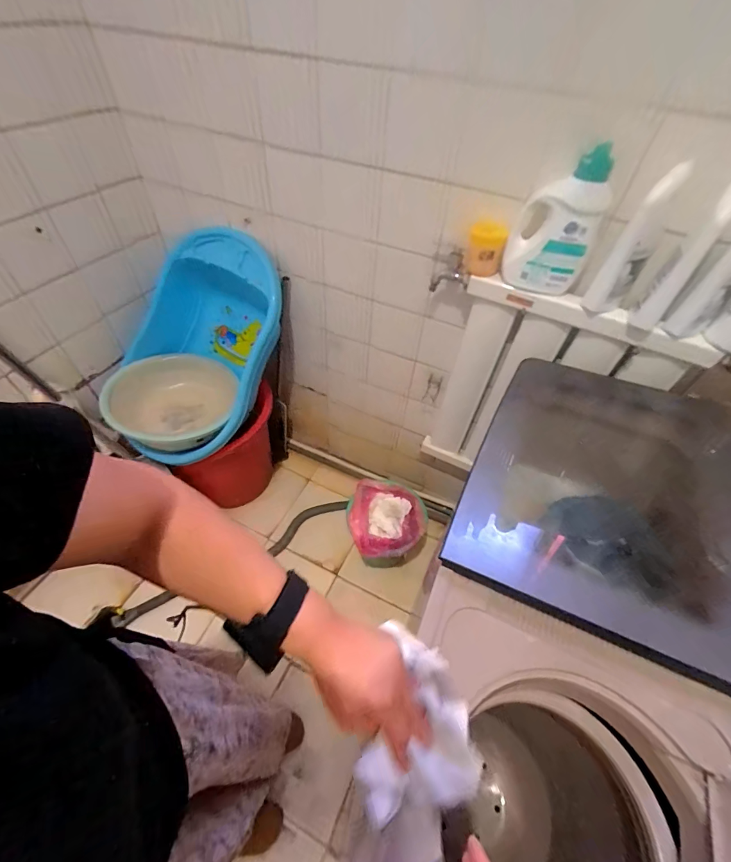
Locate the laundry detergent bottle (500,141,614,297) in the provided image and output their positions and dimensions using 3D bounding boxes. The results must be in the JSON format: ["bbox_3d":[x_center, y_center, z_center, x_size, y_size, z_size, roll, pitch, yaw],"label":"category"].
[{"bbox_3d":[0.349,-0.370,0.685,0.147,0.223,0.064,26,53,16],"label":"laundry detergent bottle"}]

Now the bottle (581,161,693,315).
[{"bbox_3d":[0.474,-0.323,0.657,0.067,0.231,0.079,34,56,22],"label":"bottle"}]

